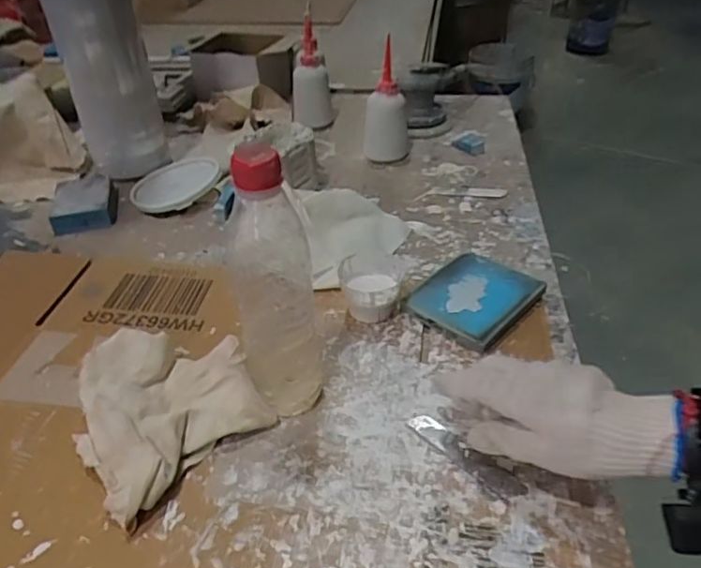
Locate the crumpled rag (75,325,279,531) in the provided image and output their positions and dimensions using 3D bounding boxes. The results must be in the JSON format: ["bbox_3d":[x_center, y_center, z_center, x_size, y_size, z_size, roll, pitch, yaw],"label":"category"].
[{"bbox_3d":[-0.168,0.088,0.484,0.145,0.045,0.179,-32,47,-33],"label":"crumpled rag"}]

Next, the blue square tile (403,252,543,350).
[{"bbox_3d":[0.130,0.014,0.593,0.095,0.023,0.125,29,47,33],"label":"blue square tile"}]

